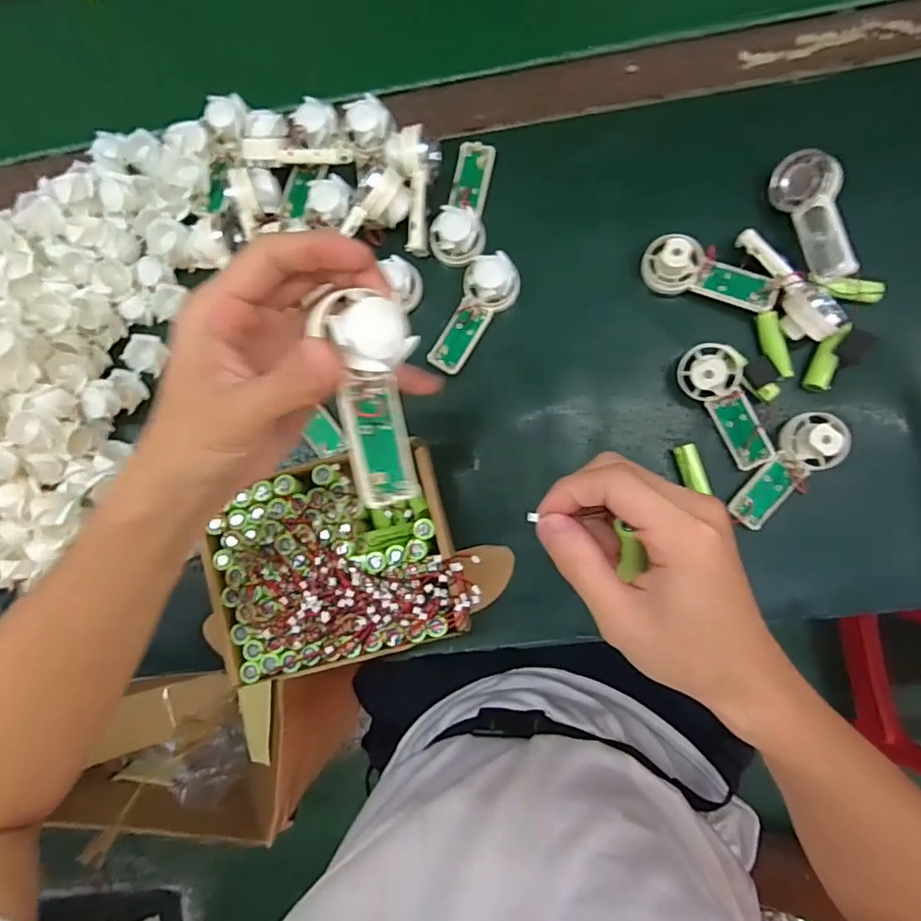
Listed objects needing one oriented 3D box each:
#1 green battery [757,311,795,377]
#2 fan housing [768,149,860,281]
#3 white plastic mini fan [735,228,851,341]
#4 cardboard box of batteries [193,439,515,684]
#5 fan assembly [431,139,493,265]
[{"bbox_3d":[0.225,-0.082,0.404,0.015,0.010,0.049,-14,84,5],"label":"green battery"},{"bbox_3d":[0.249,-0.171,0.396,0.017,0.041,0.093,-3,83,-39],"label":"fan housing"},{"bbox_3d":[0.227,-0.120,0.389,0.034,0.021,0.096,-45,83,1],"label":"white plastic mini fan"},{"bbox_3d":[-0.078,0.069,0.402,0.184,0.070,0.135,-17,84,5],"label":"cardboard box of batteries"},{"bbox_3d":[0.003,-0.197,0.422,0.038,0.026,0.094,10,87,7],"label":"fan assembly"}]

